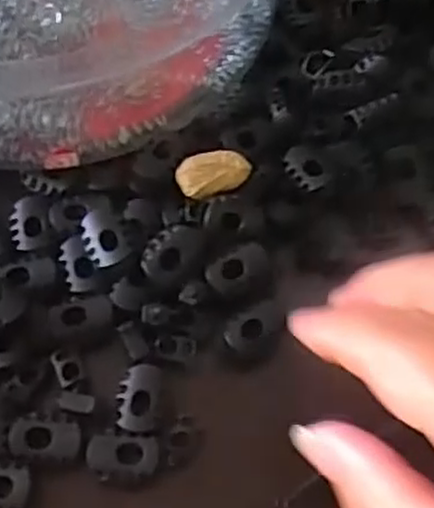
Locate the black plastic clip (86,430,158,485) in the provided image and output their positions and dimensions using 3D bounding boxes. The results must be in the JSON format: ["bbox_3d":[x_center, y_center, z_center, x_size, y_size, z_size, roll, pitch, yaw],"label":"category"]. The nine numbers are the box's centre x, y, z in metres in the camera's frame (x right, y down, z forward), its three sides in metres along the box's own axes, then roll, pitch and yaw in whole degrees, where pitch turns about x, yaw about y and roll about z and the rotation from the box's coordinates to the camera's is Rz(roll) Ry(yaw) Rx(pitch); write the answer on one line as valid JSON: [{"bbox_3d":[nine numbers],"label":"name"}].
[{"bbox_3d":[-0.029,0.061,0.218,0.021,0.004,0.014,5,63,1],"label":"black plastic clip"}]

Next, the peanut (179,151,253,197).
[{"bbox_3d":[-0.001,-0.029,0.251,0.024,0.010,0.014,-16,65,-9],"label":"peanut"}]

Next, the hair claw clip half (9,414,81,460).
[{"bbox_3d":[-0.052,0.056,0.219,0.021,0.004,0.011,5,63,1],"label":"hair claw clip half"}]

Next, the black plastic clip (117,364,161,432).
[{"bbox_3d":[-0.024,0.044,0.227,0.013,0.004,0.021,5,63,1],"label":"black plastic clip"}]

